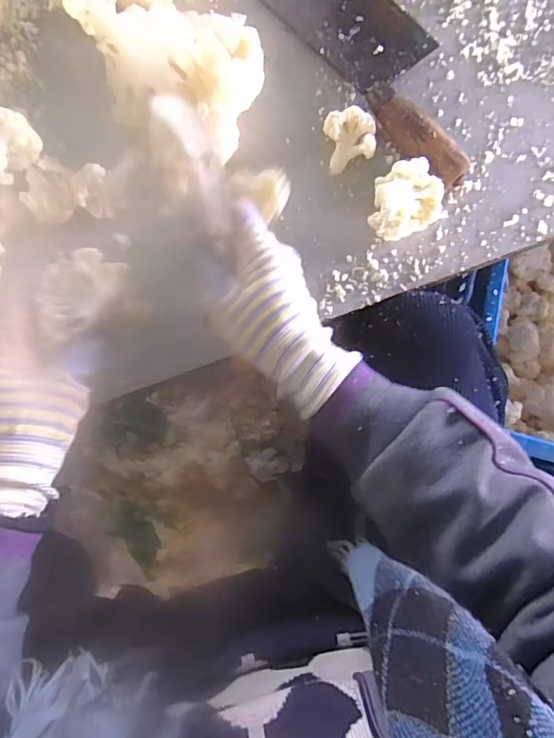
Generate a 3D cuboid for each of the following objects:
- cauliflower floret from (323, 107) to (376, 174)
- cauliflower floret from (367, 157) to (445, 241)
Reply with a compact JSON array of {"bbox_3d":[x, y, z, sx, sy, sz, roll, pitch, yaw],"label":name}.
[{"bbox_3d":[0.058,-0.184,0.389,0.037,0.024,0.041,-12,84,-7],"label":"cauliflower floret"},{"bbox_3d":[0.097,-0.130,0.379,0.056,0.038,0.049,-31,87,-9],"label":"cauliflower floret"}]

